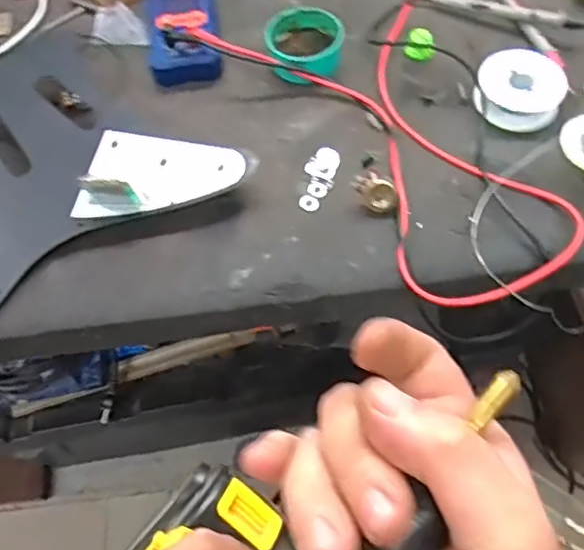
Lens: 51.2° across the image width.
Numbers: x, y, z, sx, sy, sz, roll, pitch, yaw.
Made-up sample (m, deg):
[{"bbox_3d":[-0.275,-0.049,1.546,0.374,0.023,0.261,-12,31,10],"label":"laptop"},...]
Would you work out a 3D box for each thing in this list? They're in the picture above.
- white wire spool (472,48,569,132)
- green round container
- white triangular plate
[{"bbox_3d":[0.175,-0.143,0.468,0.063,0.019,0.064,-1,63,3],"label":"white wire spool"},{"bbox_3d":[0.011,-0.189,0.496,0.060,0.026,0.058,-1,63,3],"label":"green round container"},{"bbox_3d":[-0.093,-0.067,0.436,0.112,0.007,0.066,8,76,9],"label":"white triangular plate"}]

